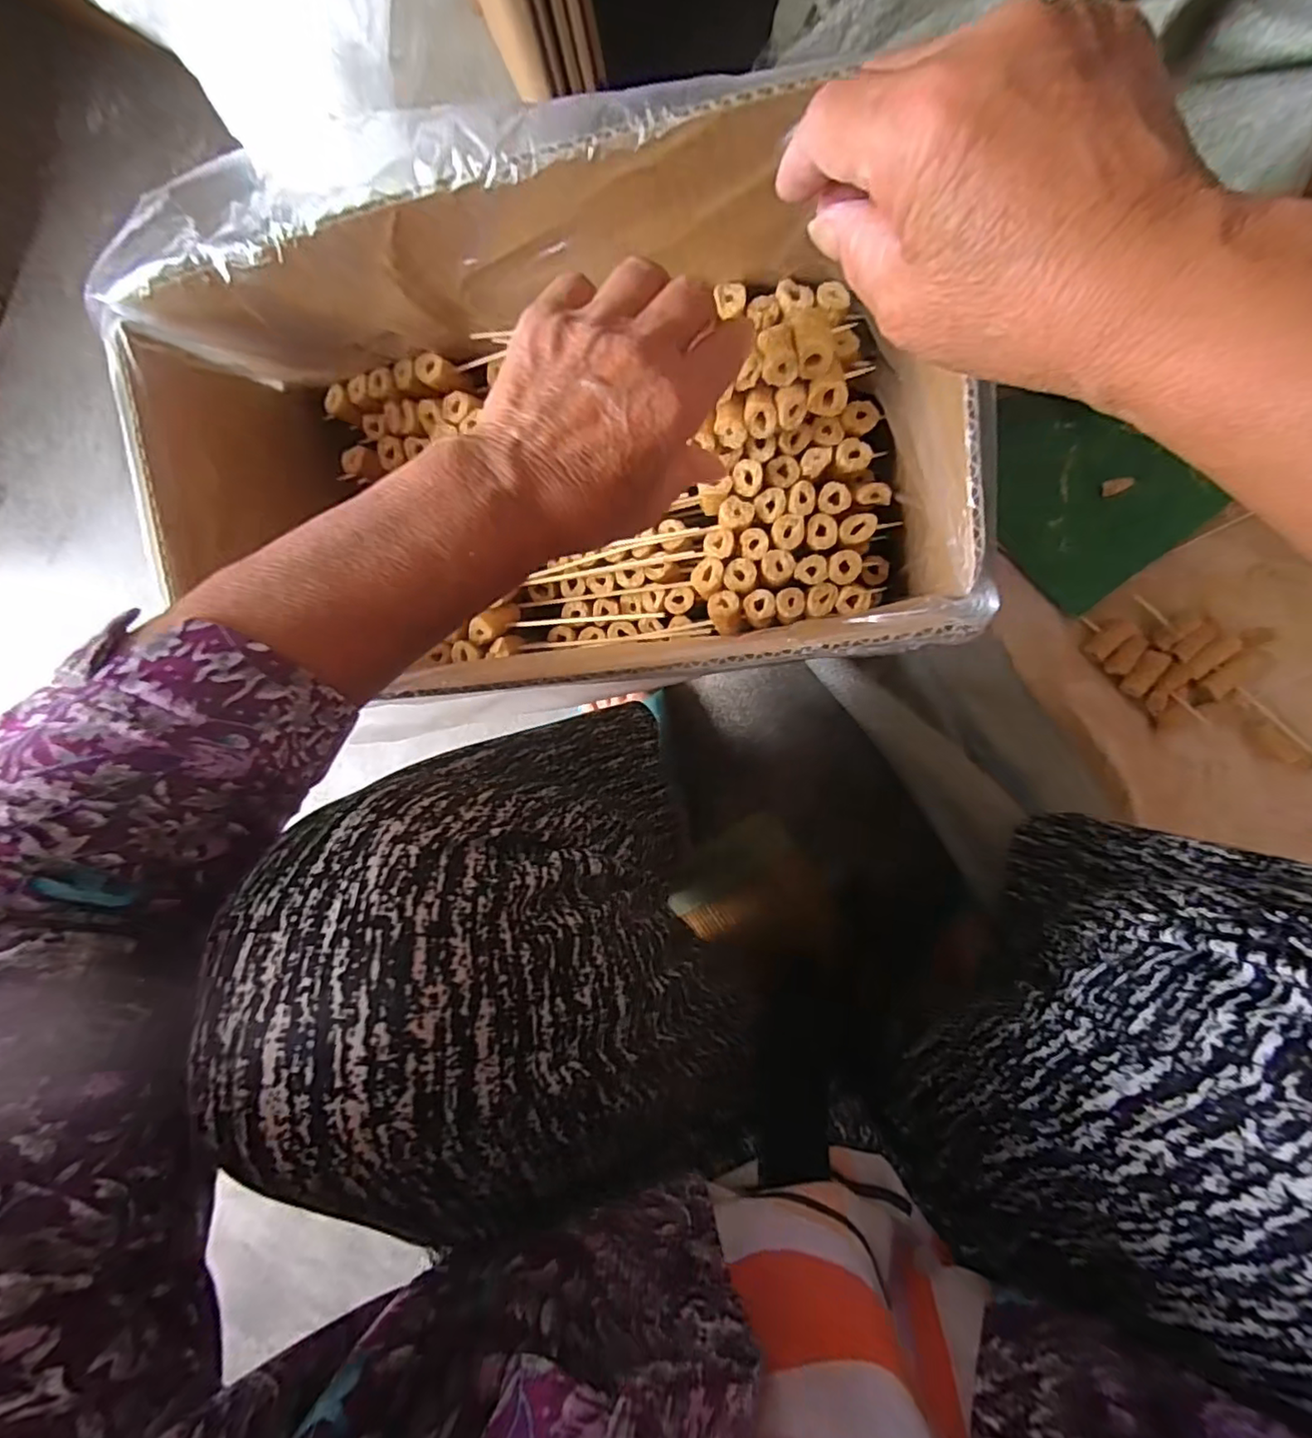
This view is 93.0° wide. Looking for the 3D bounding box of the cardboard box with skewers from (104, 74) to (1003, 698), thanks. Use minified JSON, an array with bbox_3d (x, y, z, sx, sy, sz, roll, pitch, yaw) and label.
[{"bbox_3d":[-0.060,-0.134,0.336,0.382,0.152,0.229,-5,94,9],"label":"cardboard box with skewers"}]

